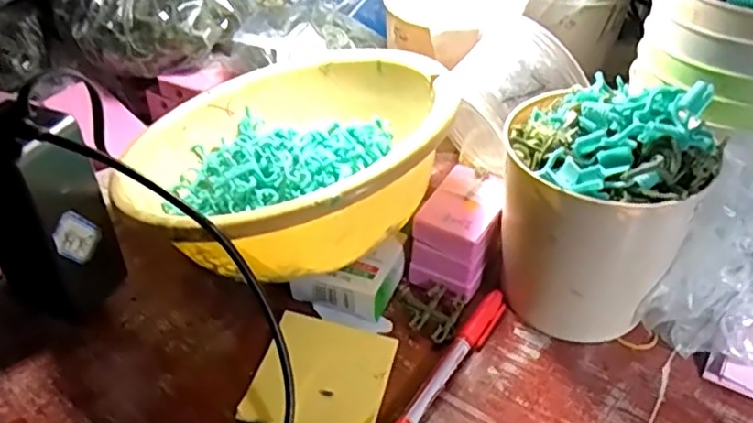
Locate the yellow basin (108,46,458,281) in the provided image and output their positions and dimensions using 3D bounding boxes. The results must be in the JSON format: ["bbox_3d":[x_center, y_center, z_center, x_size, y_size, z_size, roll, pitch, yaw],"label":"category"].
[{"bbox_3d":[-0.060,-0.046,0.419,0.217,0.083,0.219,-1,39,0],"label":"yellow basin"}]

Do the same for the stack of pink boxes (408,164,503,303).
[{"bbox_3d":[0.057,0.015,0.416,0.045,0.056,0.069,20,44,23],"label":"stack of pink boxes"}]

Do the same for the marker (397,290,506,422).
[{"bbox_3d":[0.040,0.093,0.362,0.014,0.010,0.137,26,46,27],"label":"marker"}]

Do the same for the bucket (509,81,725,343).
[{"bbox_3d":[0.125,0.003,0.366,0.109,0.146,0.088,17,42,19],"label":"bucket"}]

